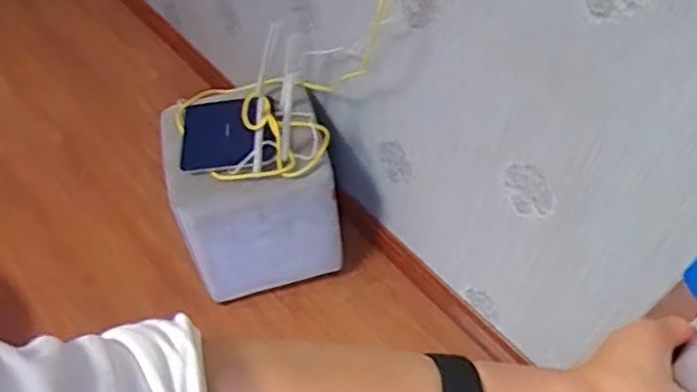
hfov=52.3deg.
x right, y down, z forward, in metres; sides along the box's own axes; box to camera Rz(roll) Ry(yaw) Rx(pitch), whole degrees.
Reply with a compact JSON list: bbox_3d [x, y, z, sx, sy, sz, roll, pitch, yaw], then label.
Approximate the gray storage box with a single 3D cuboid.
[{"bbox_3d":[-0.184,-0.004,1.357,0.282,0.305,0.253,-15,56,-12],"label":"gray storage box"}]

